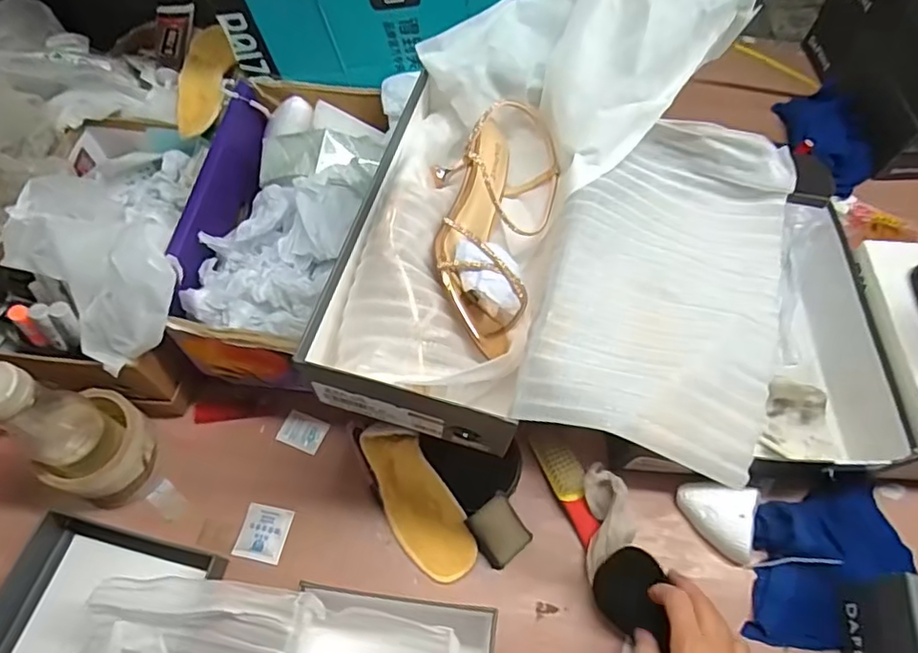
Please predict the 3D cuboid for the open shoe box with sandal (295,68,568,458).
[{"bbox_3d":[-0.002,-0.061,0.476,0.151,0.079,0.283,16,62,6],"label":"open shoe box with sandal"}]

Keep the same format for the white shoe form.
[{"bbox_3d":[0.248,0.181,0.561,0.073,0.038,0.064,20,62,8],"label":"white shoe form"}]

